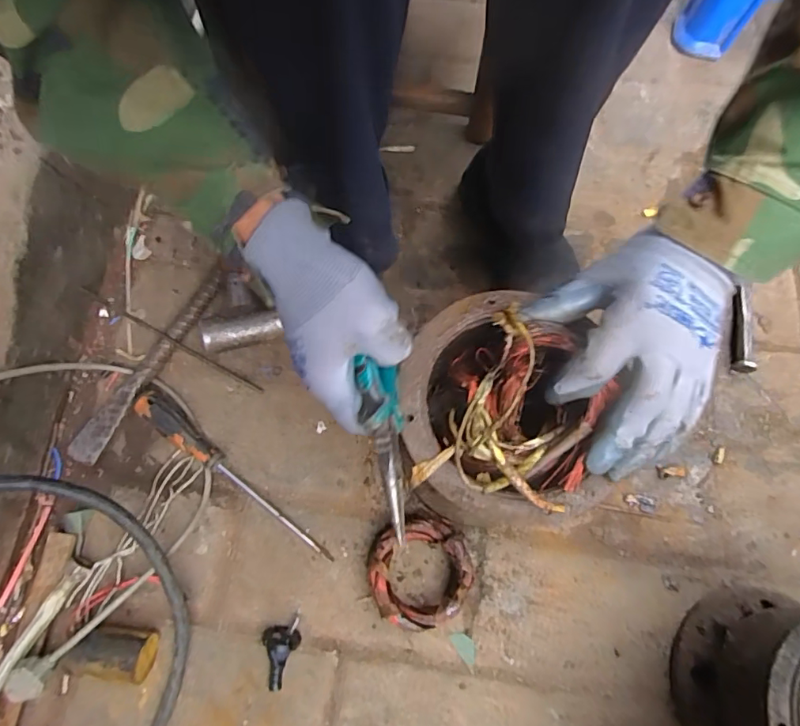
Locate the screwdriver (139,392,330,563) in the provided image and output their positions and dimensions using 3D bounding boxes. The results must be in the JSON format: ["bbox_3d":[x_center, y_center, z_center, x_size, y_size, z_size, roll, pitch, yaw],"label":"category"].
[{"bbox_3d":[-0.171,0.114,0.505,0.247,0.038,0.027,38,74,12],"label":"screwdriver"}]

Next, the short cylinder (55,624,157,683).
[{"bbox_3d":[-0.255,0.255,0.450,0.061,0.047,0.039,11,70,3],"label":"short cylinder"}]

